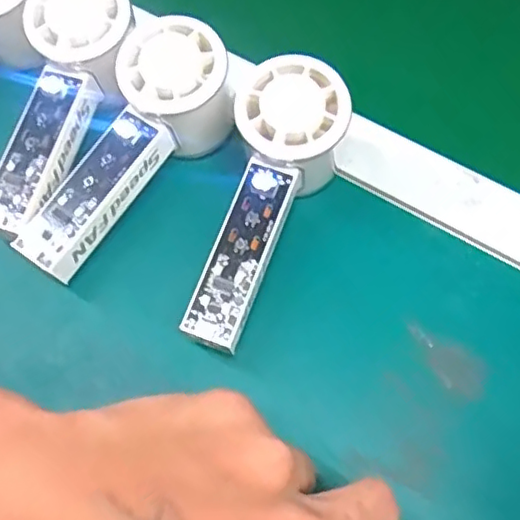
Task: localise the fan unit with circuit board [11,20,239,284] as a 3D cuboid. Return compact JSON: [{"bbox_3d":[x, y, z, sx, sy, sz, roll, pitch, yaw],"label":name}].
[{"bbox_3d":[-0.068,-0.056,0.334,0.056,0.057,0.151,36,85,16],"label":"fan unit with circuit board"}]

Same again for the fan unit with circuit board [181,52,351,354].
[{"bbox_3d":[0.001,-0.028,0.321,0.055,0.052,0.152,20,80,10],"label":"fan unit with circuit board"}]

